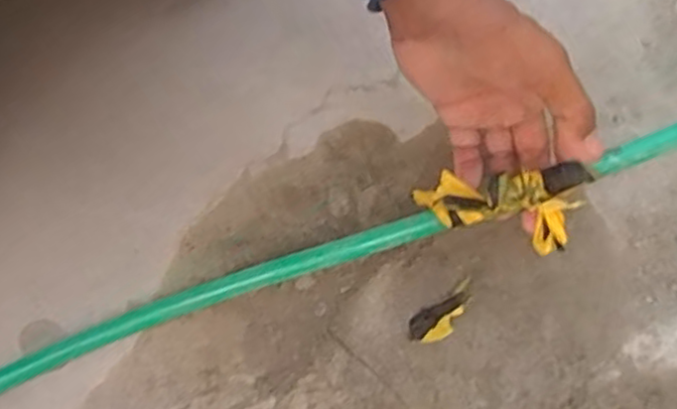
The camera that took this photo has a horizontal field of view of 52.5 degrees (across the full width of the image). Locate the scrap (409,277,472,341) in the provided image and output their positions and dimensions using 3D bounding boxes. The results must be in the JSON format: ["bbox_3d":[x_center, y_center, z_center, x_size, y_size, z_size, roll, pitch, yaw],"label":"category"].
[{"bbox_3d":[0.081,0.085,0.523,0.059,0.009,0.026,-38,91,-5],"label":"scrap"}]

